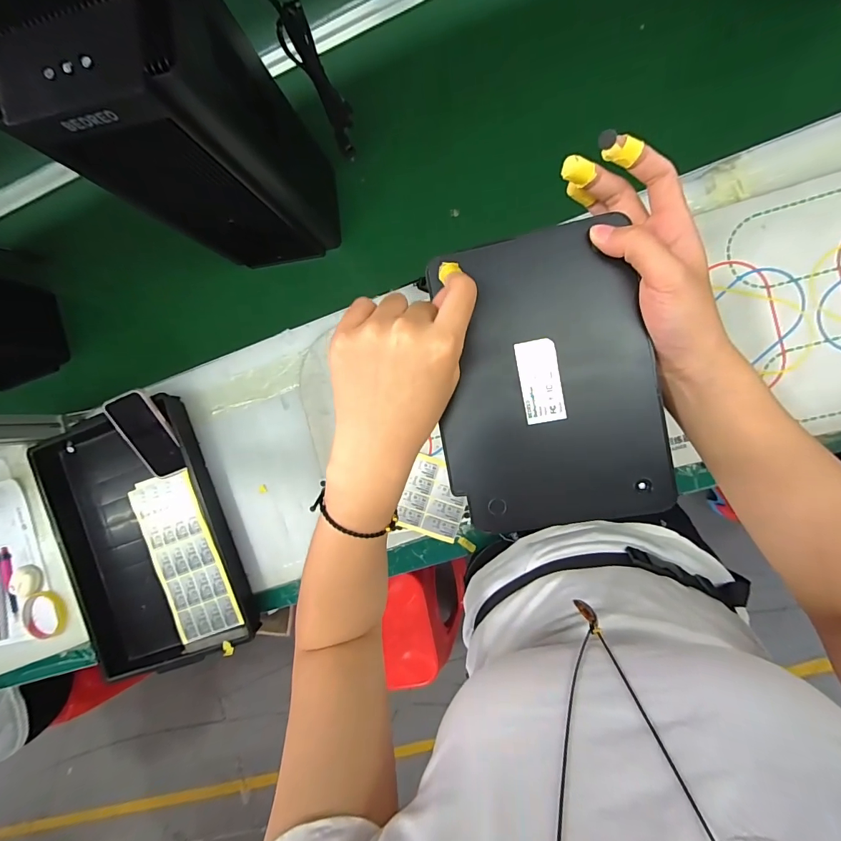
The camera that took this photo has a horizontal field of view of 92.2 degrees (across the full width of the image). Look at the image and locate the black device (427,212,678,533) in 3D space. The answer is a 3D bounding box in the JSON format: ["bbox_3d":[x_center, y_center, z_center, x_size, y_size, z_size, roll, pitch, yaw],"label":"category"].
[{"bbox_3d":[0.080,-0.024,0.265,0.135,0.011,0.187,-10,90,9],"label":"black device"}]

